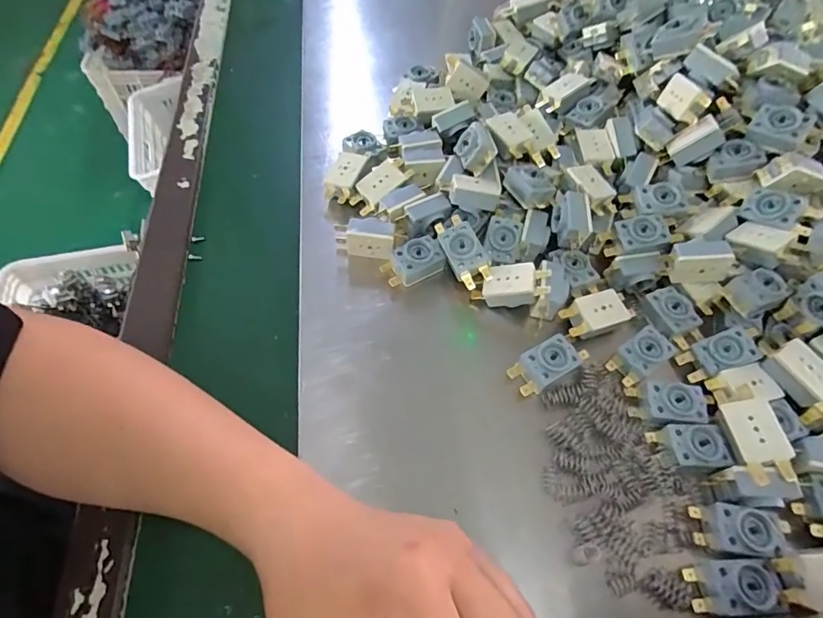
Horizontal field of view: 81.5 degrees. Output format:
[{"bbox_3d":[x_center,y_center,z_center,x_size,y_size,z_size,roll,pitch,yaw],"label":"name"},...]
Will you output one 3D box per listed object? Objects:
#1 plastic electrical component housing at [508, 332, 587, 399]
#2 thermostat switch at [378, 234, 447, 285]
[{"bbox_3d":[0.097,0.037,0.332,0.056,0.014,0.026,-26,62,-17],"label":"plastic electrical component housing"},{"bbox_3d":[0.001,-0.036,0.376,0.047,0.023,0.025,-22,61,-15],"label":"thermostat switch"}]

